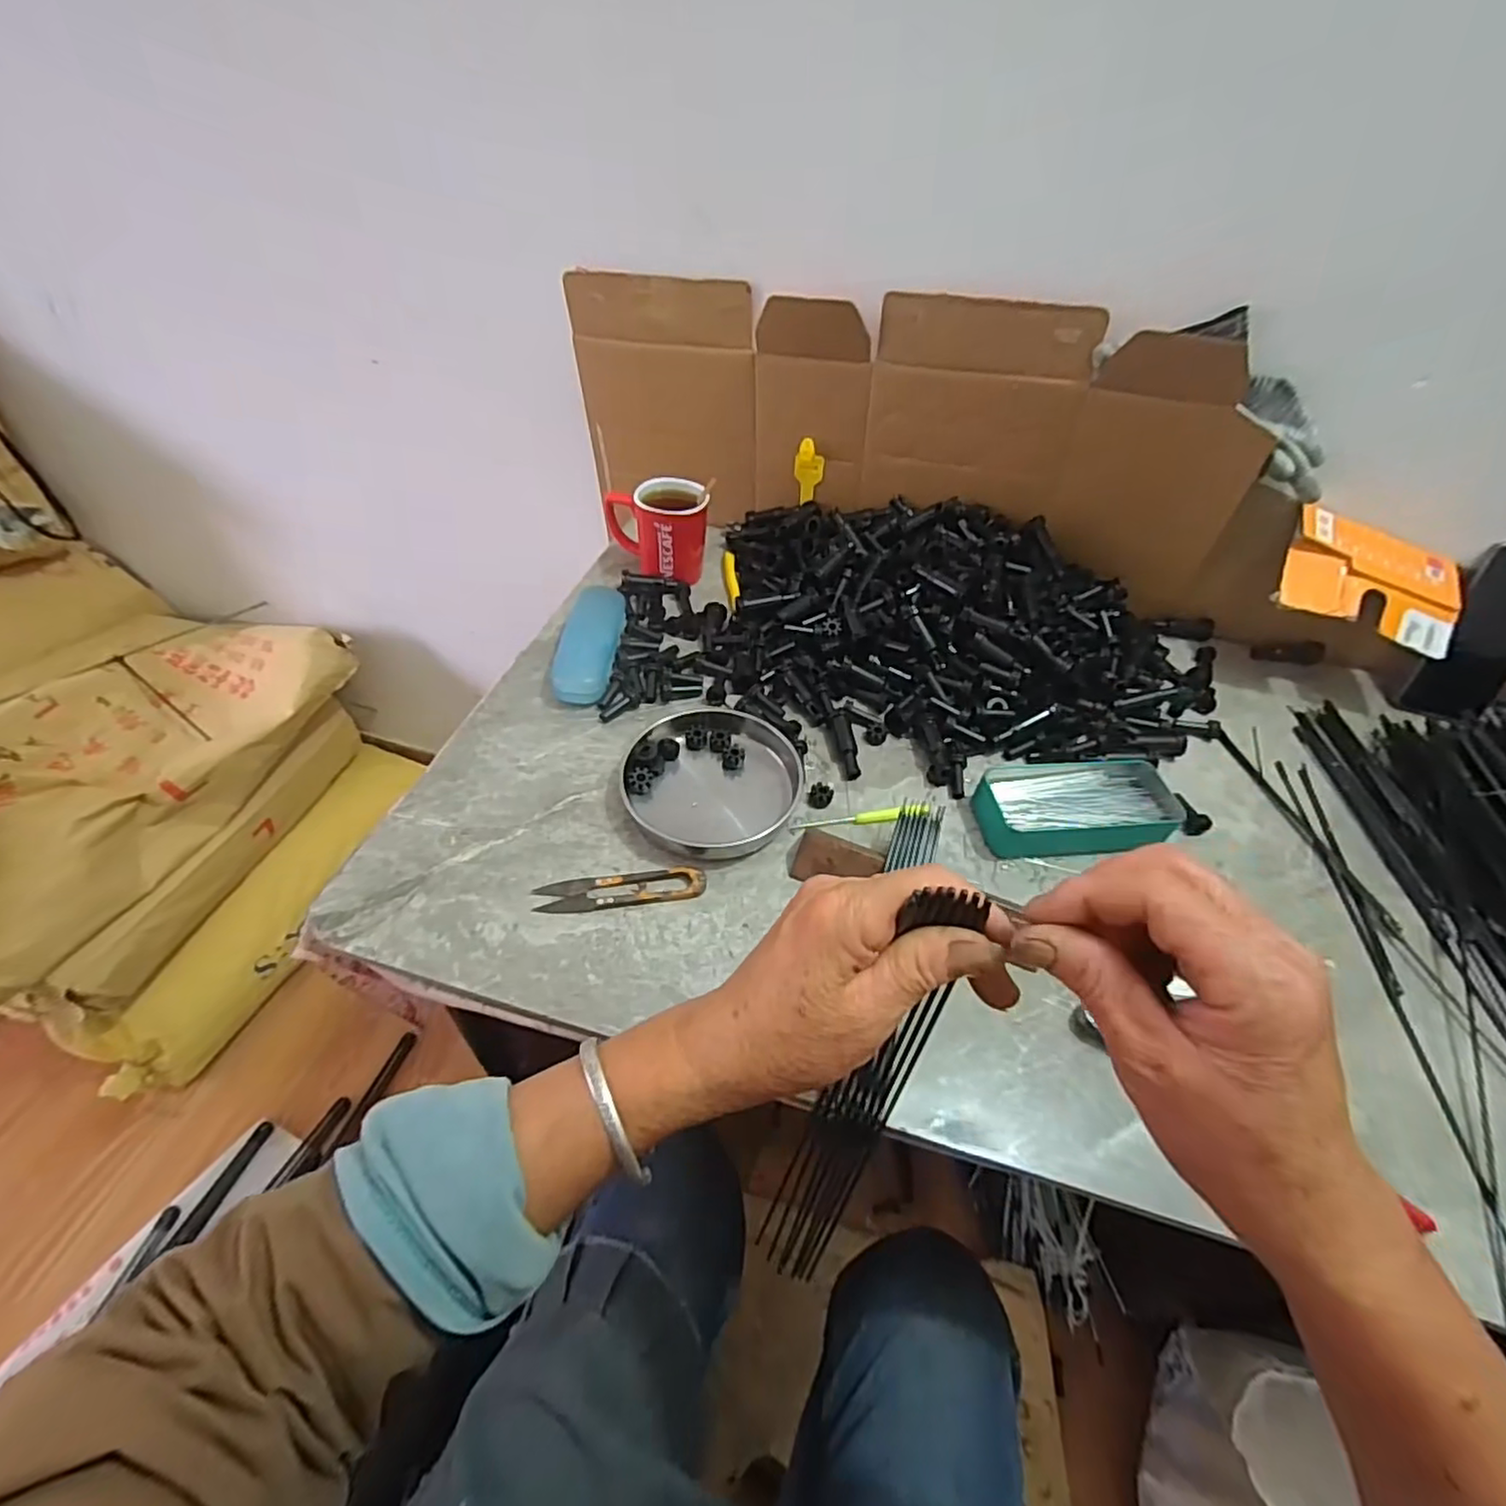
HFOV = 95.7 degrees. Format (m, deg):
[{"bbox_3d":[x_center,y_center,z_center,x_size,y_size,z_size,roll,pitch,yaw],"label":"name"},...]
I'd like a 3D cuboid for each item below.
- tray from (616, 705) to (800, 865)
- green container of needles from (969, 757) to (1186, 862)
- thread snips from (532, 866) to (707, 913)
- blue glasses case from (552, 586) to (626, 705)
[{"bbox_3d":[-0.035,0.020,0.544,0.138,0.033,0.138,3,48,-3],"label":"tray"},{"bbox_3d":[0.260,0.039,0.553,0.161,0.031,0.088,0,48,-6],"label":"green container of needles"},{"bbox_3d":[-0.092,0.096,0.478,0.116,0.007,0.025,-3,48,-9],"label":"thread snips"},{"bbox_3d":[-0.151,-0.107,0.639,0.049,0.036,0.145,5,48,-2],"label":"blue glasses case"}]

